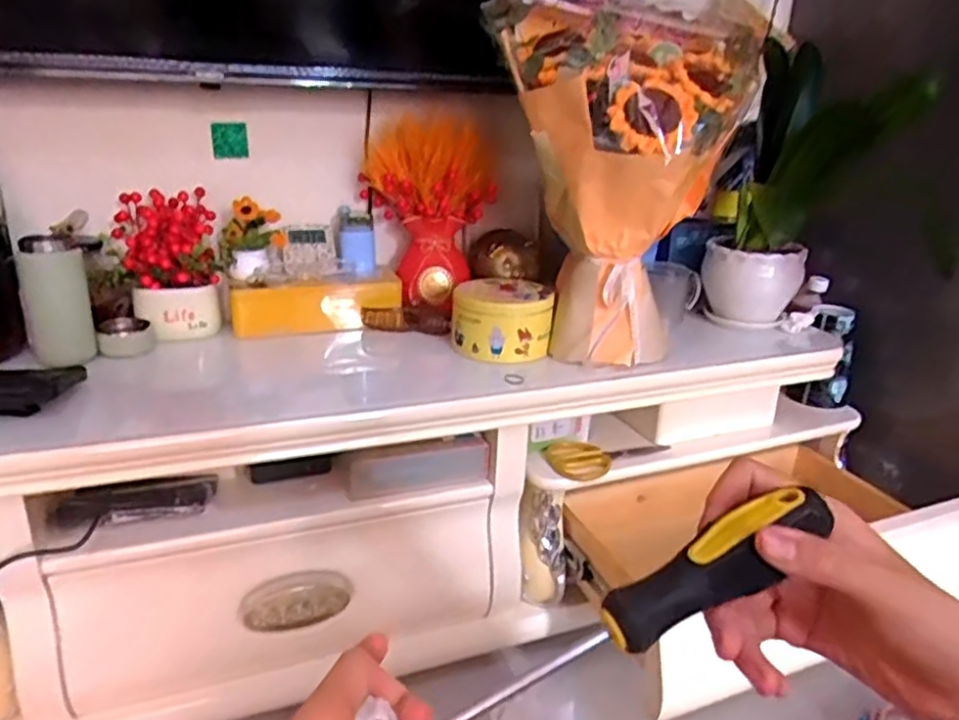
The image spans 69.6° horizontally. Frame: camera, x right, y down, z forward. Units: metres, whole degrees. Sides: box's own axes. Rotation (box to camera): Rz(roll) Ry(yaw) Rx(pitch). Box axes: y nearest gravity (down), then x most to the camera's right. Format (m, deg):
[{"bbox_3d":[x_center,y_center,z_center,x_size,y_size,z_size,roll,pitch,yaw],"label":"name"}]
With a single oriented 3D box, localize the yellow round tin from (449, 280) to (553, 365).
[{"bbox_3d":[0.030,-0.055,0.914,0.131,0.079,0.116,2,21,1],"label":"yellow round tin"}]

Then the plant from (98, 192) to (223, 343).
[{"bbox_3d":[-0.413,-0.124,0.904,0.135,0.172,0.084,-6,23,-20],"label":"plant"}]

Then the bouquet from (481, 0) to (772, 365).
[{"bbox_3d":[0.160,-0.204,0.841,0.269,0.404,0.203,6,21,10],"label":"bouquet"}]

